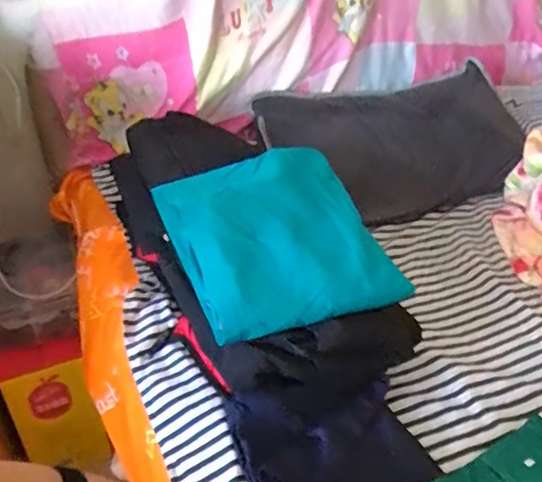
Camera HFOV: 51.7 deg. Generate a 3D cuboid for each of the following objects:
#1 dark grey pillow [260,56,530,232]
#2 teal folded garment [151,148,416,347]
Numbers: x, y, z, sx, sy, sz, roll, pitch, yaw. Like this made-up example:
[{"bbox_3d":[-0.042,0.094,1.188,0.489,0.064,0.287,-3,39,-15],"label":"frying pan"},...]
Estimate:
[{"bbox_3d":[0.289,-0.222,1.205,0.516,0.159,0.360,-17,39,-23],"label":"dark grey pillow"},{"bbox_3d":[0.010,-0.013,0.743,0.271,0.040,0.277,-10,53,-22],"label":"teal folded garment"}]

